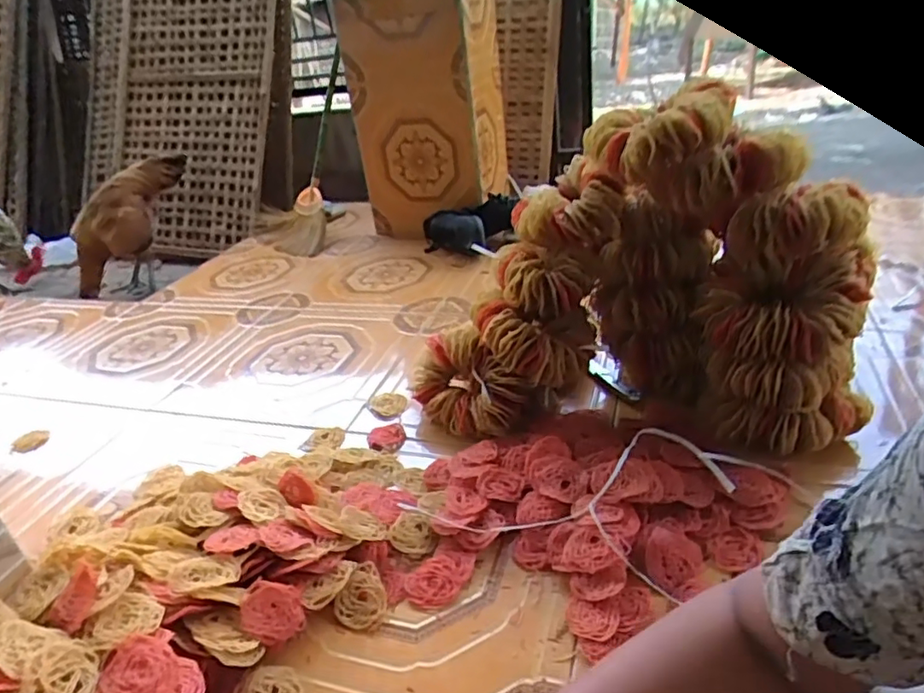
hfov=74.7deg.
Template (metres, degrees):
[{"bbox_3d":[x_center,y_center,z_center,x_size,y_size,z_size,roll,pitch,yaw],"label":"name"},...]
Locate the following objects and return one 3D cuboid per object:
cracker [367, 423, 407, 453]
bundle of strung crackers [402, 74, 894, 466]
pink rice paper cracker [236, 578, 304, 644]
[{"bbox_3d":[-0.114,0.135,0.909,0.056,0.004,0.070,-13,30,-10],"label":"cracker"},{"bbox_3d":[0.207,-0.085,0.797,0.545,0.403,0.189,1,31,15],"label":"bundle of strung crackers"},{"bbox_3d":[-0.189,0.266,0.606,0.007,0.064,0.054,-31,41,55],"label":"pink rice paper cracker"}]

